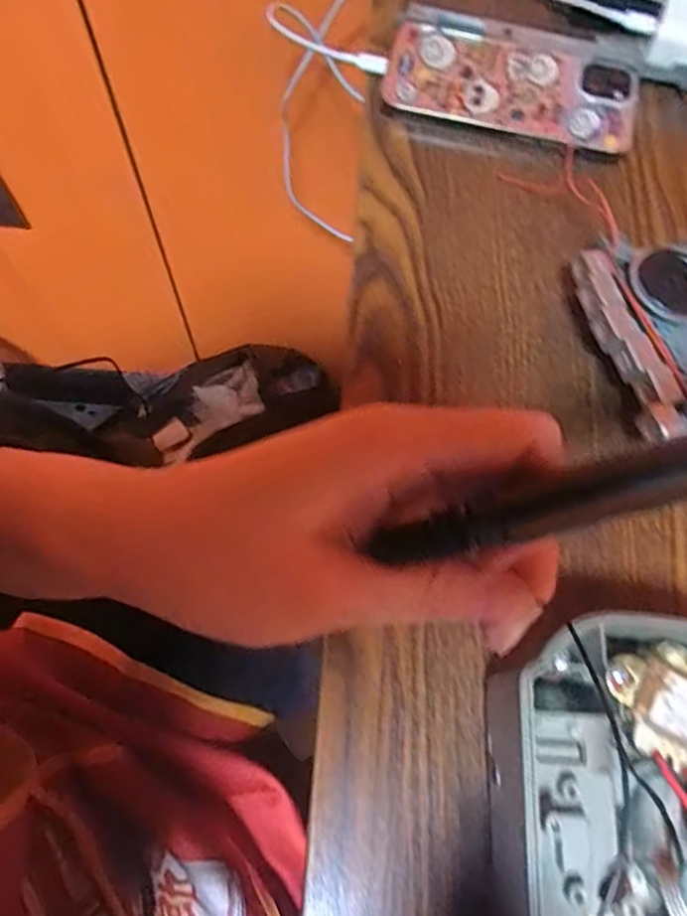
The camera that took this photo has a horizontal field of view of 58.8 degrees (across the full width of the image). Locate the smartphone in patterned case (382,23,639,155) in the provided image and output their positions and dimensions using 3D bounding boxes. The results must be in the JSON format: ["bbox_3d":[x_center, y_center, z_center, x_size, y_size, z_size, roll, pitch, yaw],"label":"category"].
[{"bbox_3d":[0.097,-0.212,0.352,0.140,0.018,0.070,11,69,2],"label":"smartphone in patterned case"}]

